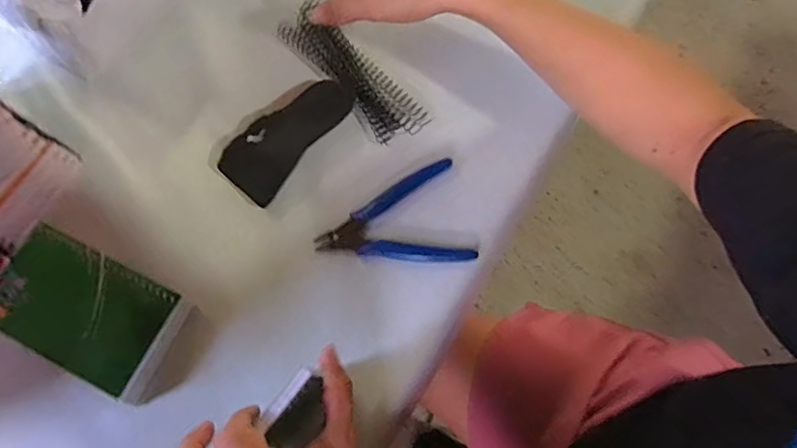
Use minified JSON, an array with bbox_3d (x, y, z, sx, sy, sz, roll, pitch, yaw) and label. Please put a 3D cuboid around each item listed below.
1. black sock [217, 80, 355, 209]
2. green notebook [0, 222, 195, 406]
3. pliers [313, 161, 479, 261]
[{"bbox_3d":[-0.092,-0.075,0.445,0.054,0.017,0.122,36,78,10],"label":"black sock"},{"bbox_3d":[-0.228,0.063,0.388,0.142,0.038,0.078,27,76,8],"label":"green notebook"},{"bbox_3d":[-0.007,-0.003,0.415,0.115,0.013,0.082,-9,74,-2],"label":"pliers"}]

